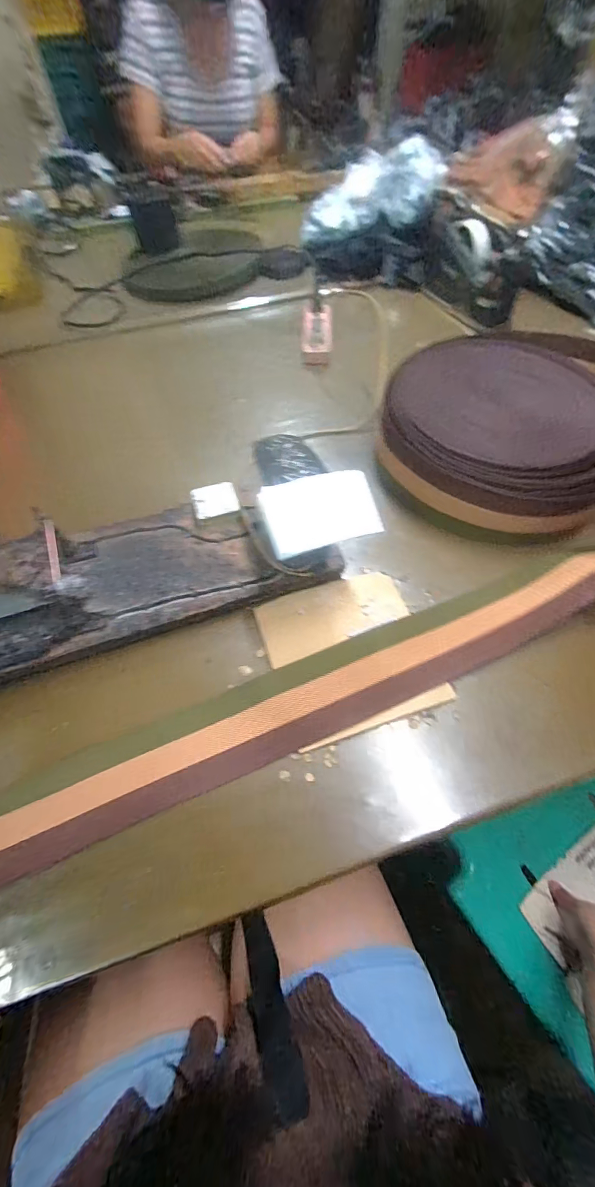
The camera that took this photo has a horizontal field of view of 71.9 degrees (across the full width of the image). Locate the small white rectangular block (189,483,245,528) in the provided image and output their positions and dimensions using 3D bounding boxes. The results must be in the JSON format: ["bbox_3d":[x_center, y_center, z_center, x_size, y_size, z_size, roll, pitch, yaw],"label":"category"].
[{"bbox_3d":[-0.093,-0.100,0.473,0.052,0.020,0.054,-12,60,-6],"label":"small white rectangular block"}]

